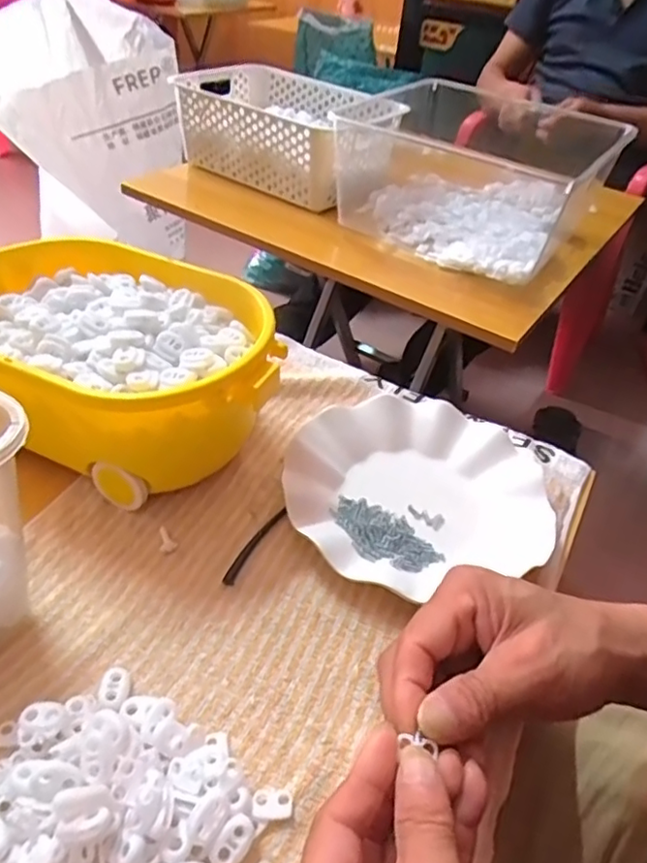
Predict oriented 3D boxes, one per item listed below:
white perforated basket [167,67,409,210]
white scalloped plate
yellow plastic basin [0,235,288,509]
[{"bbox_3d":[-0.051,-0.439,0.893,0.299,0.109,0.208,29,46,24],"label":"white perforated basket"},{"bbox_3d":[0.065,0.035,0.437,0.183,0.022,0.176,3,41,-3],"label":"white scalloped plate"},{"bbox_3d":[-0.154,-0.047,0.444,0.262,0.109,0.163,18,42,13],"label":"yellow plastic basin"}]

